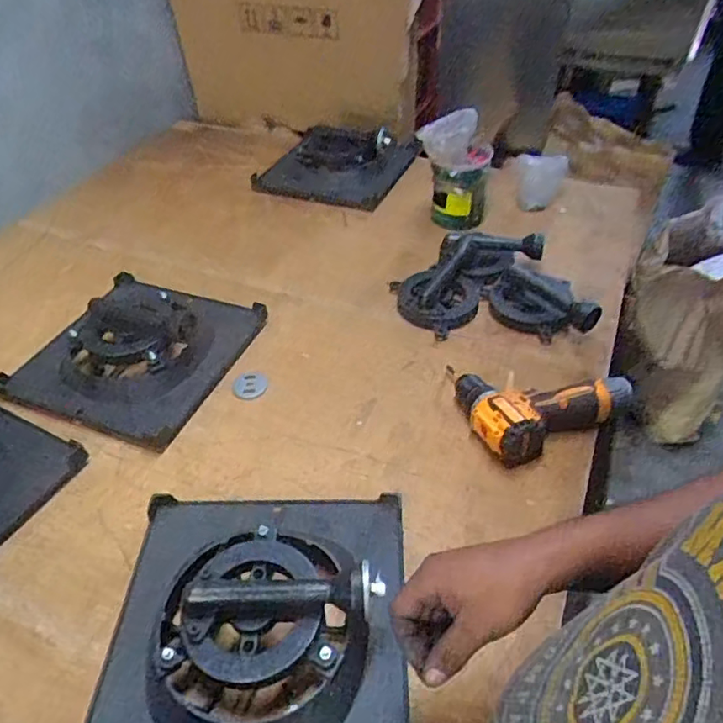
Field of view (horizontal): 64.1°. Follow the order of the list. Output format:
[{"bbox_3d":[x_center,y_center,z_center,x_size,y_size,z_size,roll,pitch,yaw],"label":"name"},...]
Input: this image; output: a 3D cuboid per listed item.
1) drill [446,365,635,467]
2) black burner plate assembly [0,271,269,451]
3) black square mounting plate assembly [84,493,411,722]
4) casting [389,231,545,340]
[{"bbox_3d":[0.236,0.037,0.812,0.205,0.067,0.178,-17,46,-16],"label":"drill"},{"bbox_3d":[-0.351,-0.040,0.905,0.297,0.087,0.311,16,46,17],"label":"black burner plate assembly"},{"bbox_3d":[-0.110,0.247,0.573,0.297,0.101,0.307,0,43,1],"label":"black square mounting plate assembly"},{"bbox_3d":[0.182,-0.165,1.052,0.163,0.057,0.309,33,53,31],"label":"casting"}]

